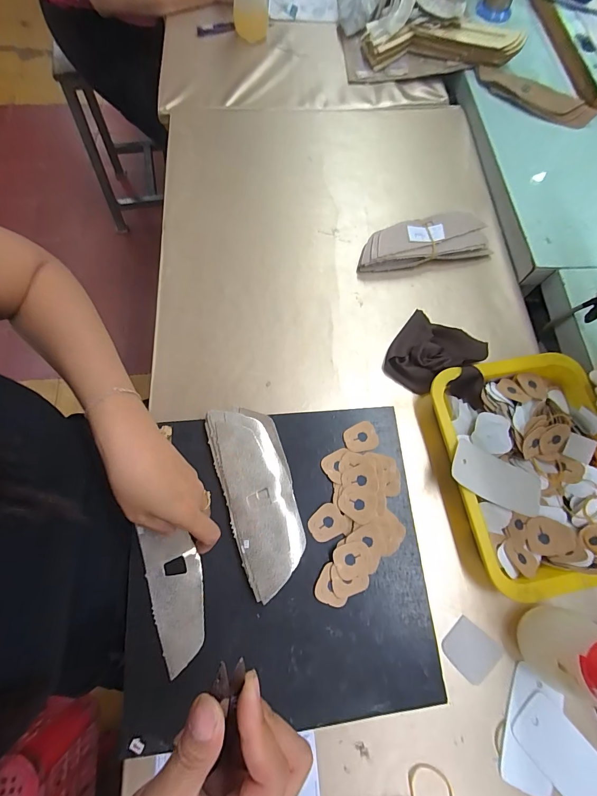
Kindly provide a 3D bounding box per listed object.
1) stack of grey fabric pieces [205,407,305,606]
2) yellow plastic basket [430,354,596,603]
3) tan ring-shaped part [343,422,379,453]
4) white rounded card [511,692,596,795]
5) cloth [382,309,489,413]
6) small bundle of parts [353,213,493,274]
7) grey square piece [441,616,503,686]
[{"bbox_3d":[-0.043,0.101,0.374,0.073,0.026,0.189,-17,73,-8],"label":"stack of grey fabric pieces"},{"bbox_3d":[0.273,0.077,0.403,0.194,0.043,0.250,-12,72,-7],"label":"yellow plastic basket"},{"bbox_3d":[0.073,0.047,0.409,0.039,0.004,0.033,-18,73,-9],"label":"tan ring-shaped part"},{"bbox_3d":[0.261,0.350,0.337,0.054,0.004,0.102,-41,78,-14],"label":"white rounded card"},{"bbox_3d":[0.186,-0.055,0.450,0.124,0.041,0.107,29,72,7],"label":"cloth"},{"bbox_3d":[0.184,-0.228,0.510,0.195,0.030,0.070,-13,72,-7],"label":"small bundle of parts"},{"bbox_3d":[0.183,0.265,0.366,0.049,0.004,0.053,-39,77,-14],"label":"grey square piece"}]

